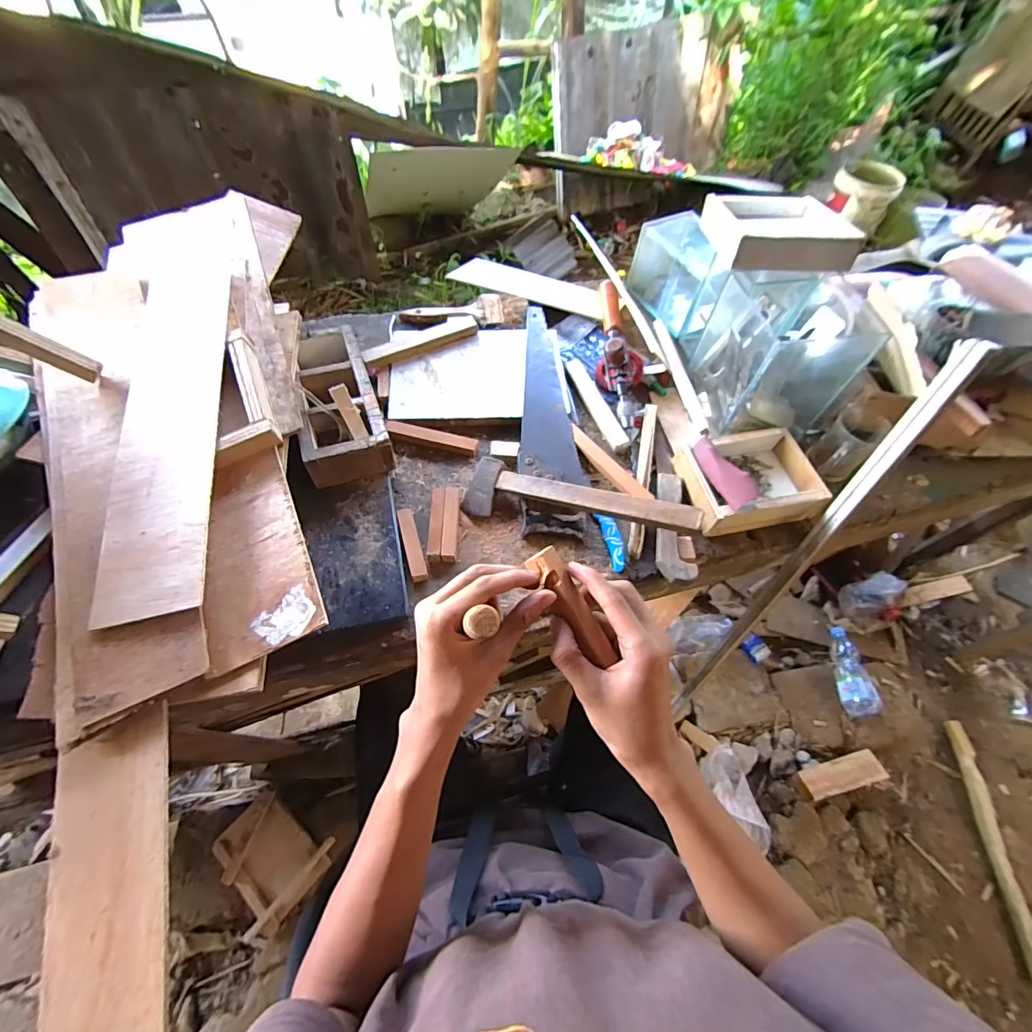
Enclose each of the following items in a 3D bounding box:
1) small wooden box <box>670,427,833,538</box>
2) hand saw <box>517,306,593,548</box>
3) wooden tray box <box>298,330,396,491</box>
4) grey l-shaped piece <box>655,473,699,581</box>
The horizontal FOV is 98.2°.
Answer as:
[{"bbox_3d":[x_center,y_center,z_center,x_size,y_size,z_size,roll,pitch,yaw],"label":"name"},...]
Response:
[{"bbox_3d":[0.325,-0.052,0.627,0.164,0.049,0.132,-10,62,-9],"label":"small wooden box"},{"bbox_3d":[0.057,-0.164,0.697,0.091,0.022,0.431,3,61,-2],"label":"hand saw"},{"bbox_3d":[-0.247,-0.169,0.631,0.106,0.062,0.252,-13,63,-11],"label":"wooden tray box"},{"bbox_3d":[0.210,0.011,0.606,0.044,0.017,0.159,3,61,-2],"label":"grey l-shaped piece"}]

